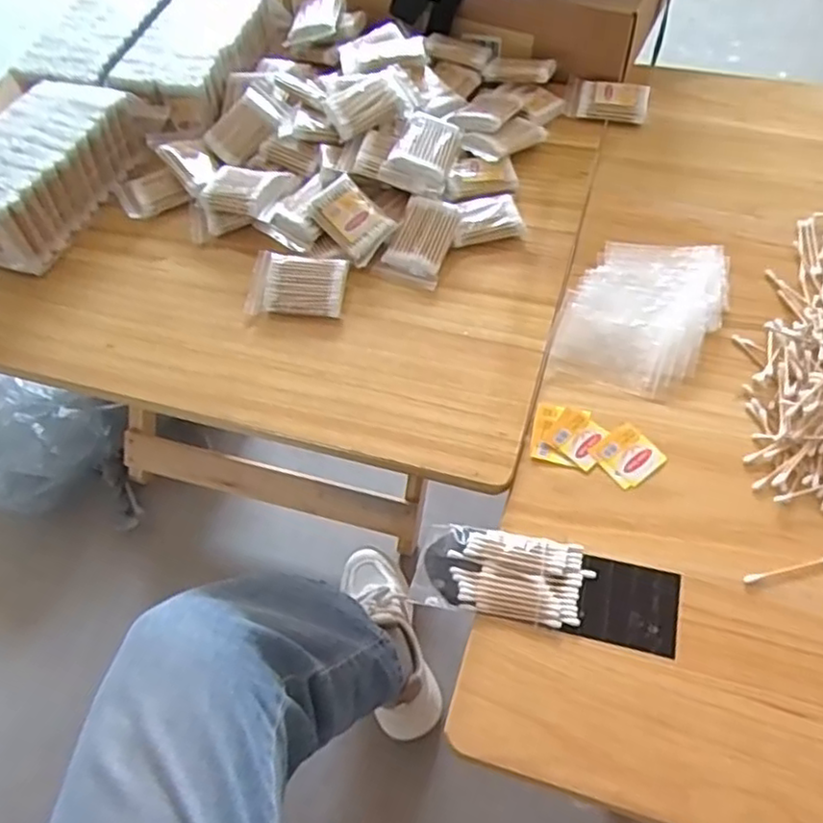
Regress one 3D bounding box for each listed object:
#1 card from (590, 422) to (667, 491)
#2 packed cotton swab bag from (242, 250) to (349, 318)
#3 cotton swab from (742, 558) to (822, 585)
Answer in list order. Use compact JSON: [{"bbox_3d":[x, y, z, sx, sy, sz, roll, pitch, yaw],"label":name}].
[{"bbox_3d":[0.172,0.034,0.542,0.045,0.004,0.045,-35,62,-16],"label":"card"},{"bbox_3d":[-0.109,-0.121,0.645,0.092,0.023,0.064,4,59,7],"label":"packed cotton swab bag"},{"bbox_3d":[0.269,0.111,0.483,0.070,0.004,0.007,-13,58,-3],"label":"cotton swab"}]

